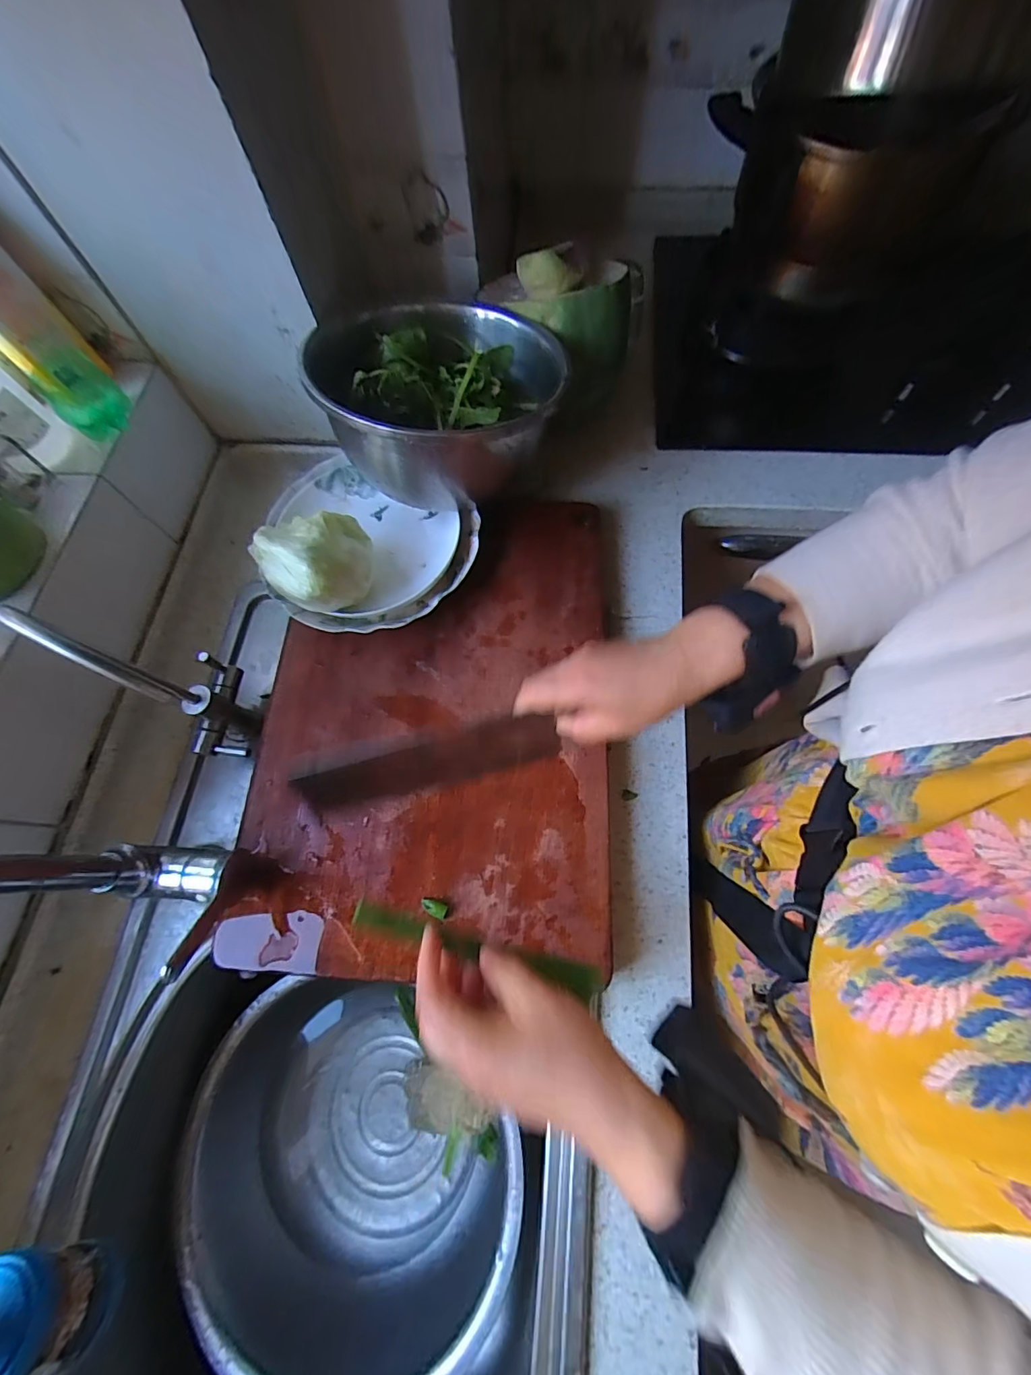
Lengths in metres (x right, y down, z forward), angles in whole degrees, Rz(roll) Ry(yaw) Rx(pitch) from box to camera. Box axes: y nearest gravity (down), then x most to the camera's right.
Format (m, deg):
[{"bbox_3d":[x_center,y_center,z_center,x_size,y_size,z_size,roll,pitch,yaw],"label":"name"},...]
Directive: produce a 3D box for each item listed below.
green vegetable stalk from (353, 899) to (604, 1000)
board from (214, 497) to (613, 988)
[{"bbox_3d":[-0.021,0.167,0.311,0.166,0.011,0.015,18,71,-5],"label":"green vegetable stalk"},{"bbox_3d":[-0.081,0.011,0.491,0.341,0.023,0.487,1,69,3],"label":"board"}]

